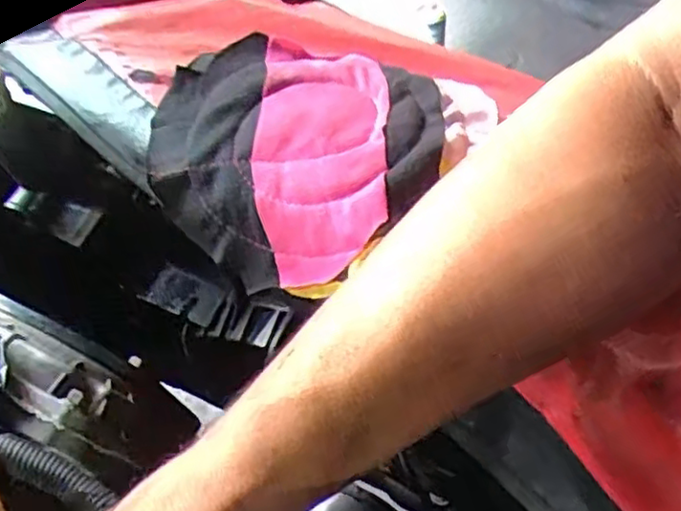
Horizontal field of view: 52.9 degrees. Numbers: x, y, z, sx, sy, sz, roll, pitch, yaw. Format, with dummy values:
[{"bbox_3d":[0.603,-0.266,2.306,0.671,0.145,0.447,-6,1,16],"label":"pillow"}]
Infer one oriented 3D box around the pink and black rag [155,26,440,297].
[{"bbox_3d":[-0.020,-0.054,0.366,0.160,0.042,0.158,-3,55,2],"label":"pink and black rag"}]

